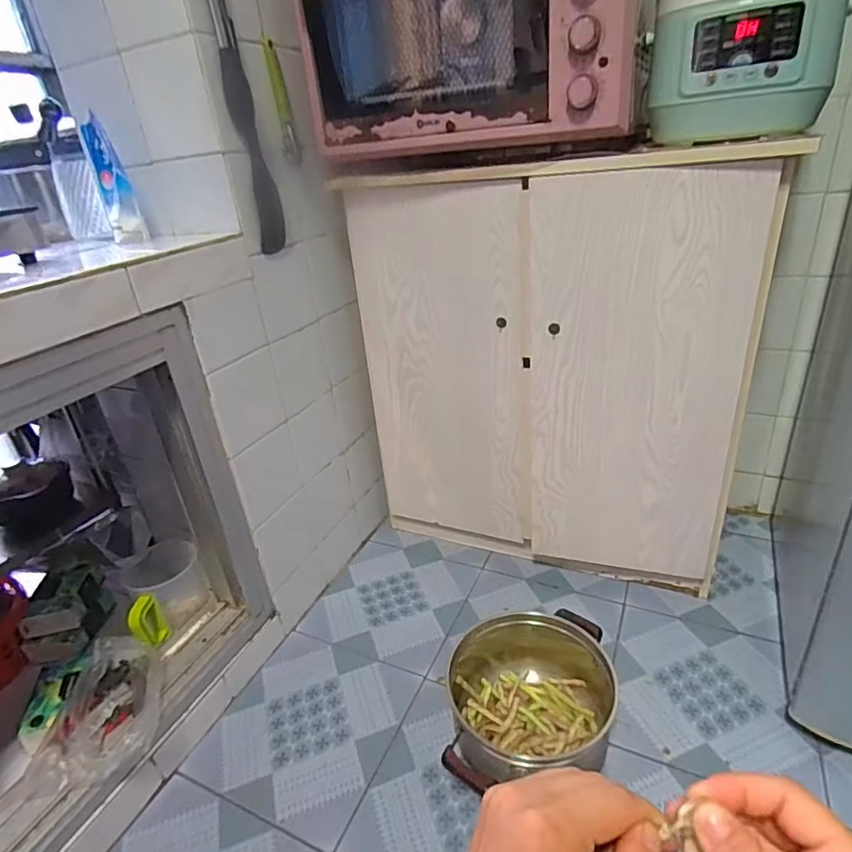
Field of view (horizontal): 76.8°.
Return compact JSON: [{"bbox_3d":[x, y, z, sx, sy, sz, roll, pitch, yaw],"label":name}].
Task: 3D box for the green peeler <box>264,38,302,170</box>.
[{"bbox_3d":[-0.236,-0.536,0.894,0.025,0.177,0.036,-10,28,-7],"label":"green peeler"}]

